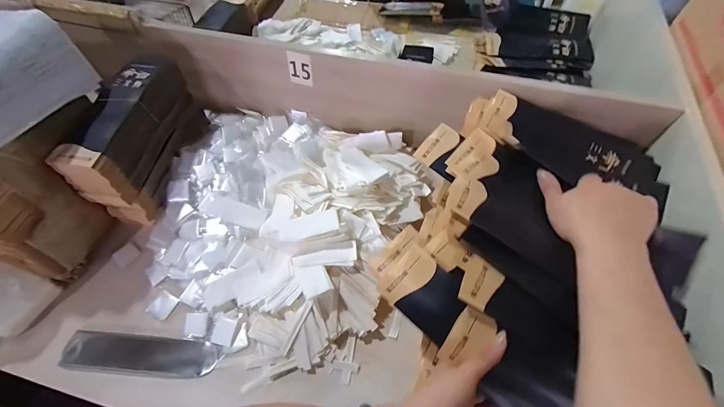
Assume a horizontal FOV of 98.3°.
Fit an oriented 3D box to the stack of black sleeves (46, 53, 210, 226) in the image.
[{"bbox_3d":[-0.416,-0.130,0.598,0.088,0.156,0.298,5,58,6],"label":"stack of black sleeves"}]

